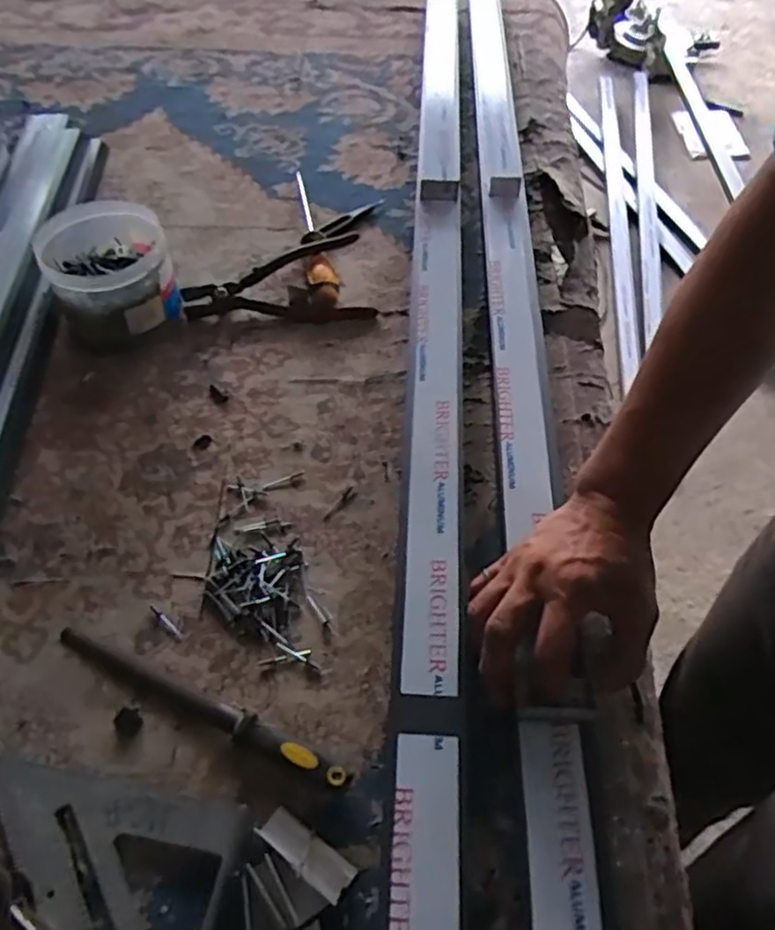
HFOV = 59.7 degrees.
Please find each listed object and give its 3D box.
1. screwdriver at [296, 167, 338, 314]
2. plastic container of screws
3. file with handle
[{"bbox_3d":[-0.084,-0.261,0.749,0.030,0.029,0.256,-9,54,-7],"label":"screwdriver"},{"bbox_3d":[-0.266,-0.181,0.657,0.114,0.091,0.107,-23,57,-16],"label":"plastic container of screws"},{"bbox_3d":[-0.128,0.156,0.449,0.224,0.019,0.019,21,57,15],"label":"file with handle"}]

